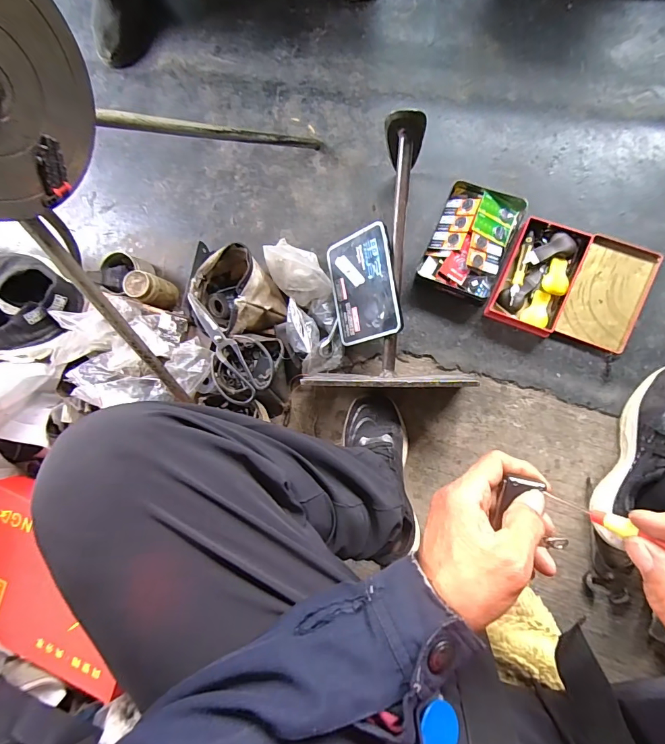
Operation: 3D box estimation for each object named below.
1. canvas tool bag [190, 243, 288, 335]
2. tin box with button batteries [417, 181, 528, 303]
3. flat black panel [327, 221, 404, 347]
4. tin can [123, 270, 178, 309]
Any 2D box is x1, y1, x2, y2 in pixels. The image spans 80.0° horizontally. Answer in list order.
[{"bbox_3d":[-0.149,-0.127,0.646,0.137,0.099,0.124,42,95,10],"label":"canvas tool bag"},{"bbox_3d":[0.215,-0.201,0.611,0.115,0.039,0.166,22,94,9],"label":"tin box with button batteries"},{"bbox_3d":[0.045,-0.129,0.601,0.115,0.008,0.163,-10,90,44],"label":"flat black panel"},{"bbox_3d":[-0.305,-0.140,0.678,0.047,0.092,0.046,-1,87,11],"label":"tin can"}]

